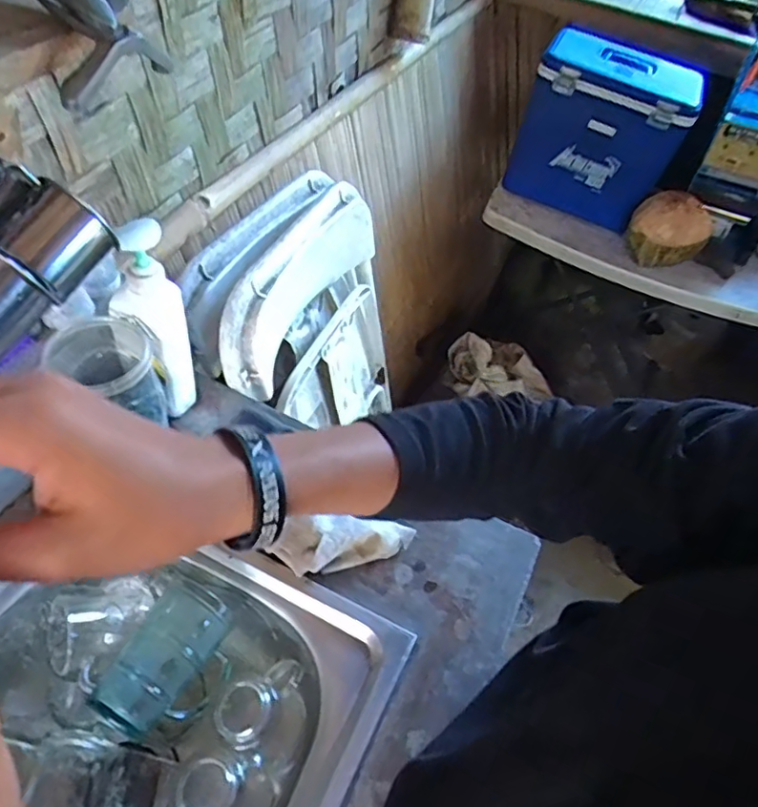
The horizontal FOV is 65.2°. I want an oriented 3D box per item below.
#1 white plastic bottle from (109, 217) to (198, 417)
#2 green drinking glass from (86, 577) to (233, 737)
[{"bbox_3d":[-0.240,-0.086,0.632,0.055,0.235,0.048,32,55,16],"label":"white plastic bottle"},{"bbox_3d":[-0.193,0.225,0.531,0.063,0.072,0.125,28,54,14],"label":"green drinking glass"}]

